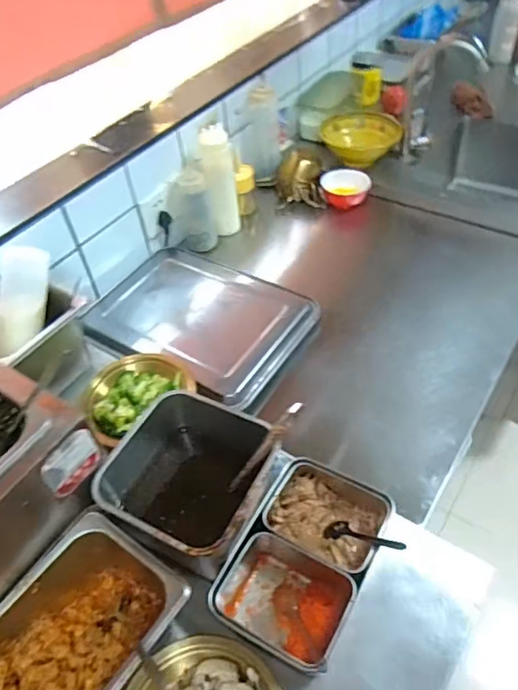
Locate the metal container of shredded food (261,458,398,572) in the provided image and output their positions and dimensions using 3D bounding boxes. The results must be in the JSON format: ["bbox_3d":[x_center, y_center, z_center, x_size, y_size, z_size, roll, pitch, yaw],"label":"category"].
[{"bbox_3d":[0.087,0.221,0.688,0.143,0.057,0.105,19,52,22],"label":"metal container of shredded food"}]

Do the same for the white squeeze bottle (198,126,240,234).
[{"bbox_3d":[-0.080,-0.335,1.129,0.066,0.219,0.057,-7,47,0],"label":"white squeeze bottle"}]

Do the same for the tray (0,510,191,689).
[{"bbox_3d":[-0.211,0.336,0.573,0.165,0.082,0.268,25,54,26],"label":"tray"}]

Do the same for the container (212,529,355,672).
[{"bbox_3d":[0.031,0.294,0.627,0.139,0.062,0.119,22,53,24],"label":"container"}]

